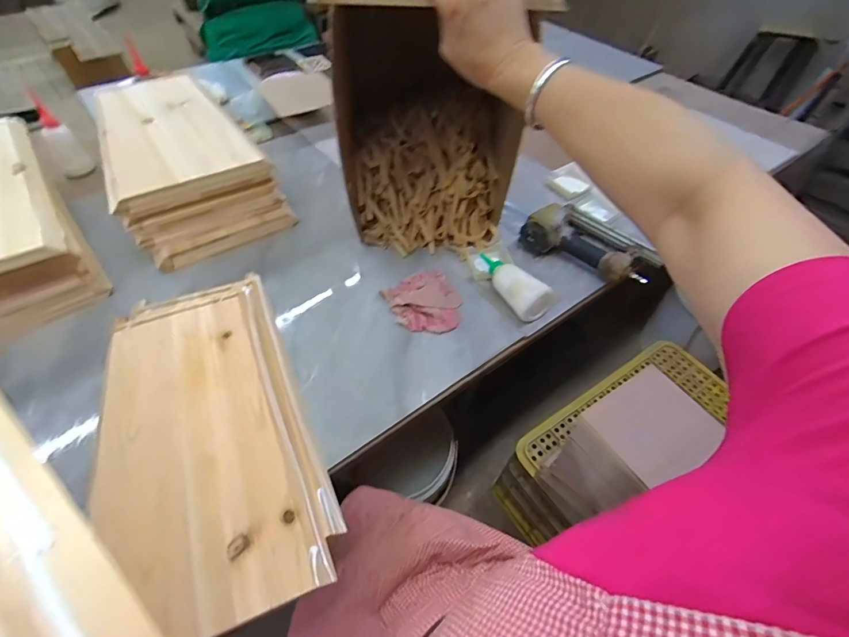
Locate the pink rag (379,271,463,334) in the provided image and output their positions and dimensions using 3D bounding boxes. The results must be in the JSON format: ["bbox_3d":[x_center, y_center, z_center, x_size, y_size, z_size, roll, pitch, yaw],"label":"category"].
[{"bbox_3d":[0.003,-0.029,0.679,0.115,0.017,0.124,-23,56,-19],"label":"pink rag"}]

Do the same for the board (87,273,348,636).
[{"bbox_3d":[-0.277,0.127,0.523,0.229,0.038,0.464,-18,53,-20],"label":"board"}]

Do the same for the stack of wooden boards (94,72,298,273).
[{"bbox_3d":[-0.483,-0.311,0.801,0.243,0.132,0.431,-30,59,-23],"label":"stack of wooden boards"}]

